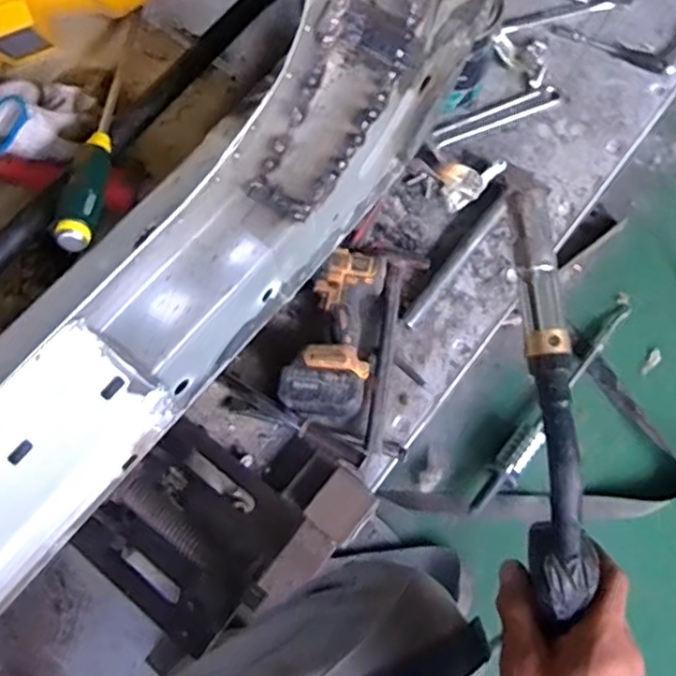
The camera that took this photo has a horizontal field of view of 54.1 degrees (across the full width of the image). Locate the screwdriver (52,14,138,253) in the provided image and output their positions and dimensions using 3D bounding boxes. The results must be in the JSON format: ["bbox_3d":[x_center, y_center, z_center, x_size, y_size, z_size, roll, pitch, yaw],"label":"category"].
[{"bbox_3d":[-0.214,-0.209,0.621,0.029,0.034,0.331,-2,50,-2],"label":"screwdriver"}]

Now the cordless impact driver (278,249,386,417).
[{"bbox_3d":[0.001,-0.009,0.950,0.112,0.072,0.253,13,71,7],"label":"cordless impact driver"}]

